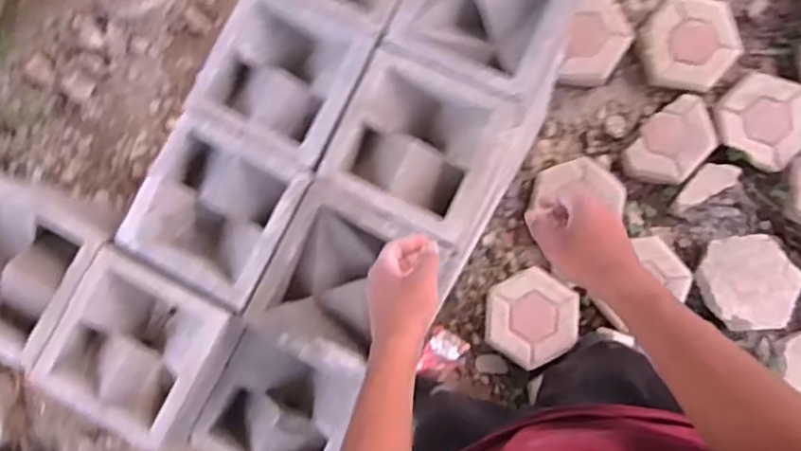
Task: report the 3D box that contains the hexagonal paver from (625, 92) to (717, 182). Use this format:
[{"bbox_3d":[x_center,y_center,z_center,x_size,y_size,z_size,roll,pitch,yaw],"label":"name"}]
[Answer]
[{"bbox_3d":[0.613,-0.186,1.419,0.150,0.037,0.221,40,89,8],"label":"hexagonal paver"}]

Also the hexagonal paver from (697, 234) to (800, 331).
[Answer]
[{"bbox_3d":[0.760,0.125,1.392,0.192,0.053,0.200,20,87,7],"label":"hexagonal paver"}]

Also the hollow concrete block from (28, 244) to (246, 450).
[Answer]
[{"bbox_3d":[-0.346,0.157,0.850,0.203,0.091,0.198,25,87,7],"label":"hollow concrete block"}]

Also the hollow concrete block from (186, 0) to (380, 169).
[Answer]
[{"bbox_3d":[-0.158,-0.203,0.882,0.203,0.082,0.196,26,87,7],"label":"hollow concrete block"}]

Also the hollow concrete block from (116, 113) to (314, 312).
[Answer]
[{"bbox_3d":[-0.244,-0.020,0.853,0.201,0.070,0.201,28,88,7],"label":"hollow concrete block"}]

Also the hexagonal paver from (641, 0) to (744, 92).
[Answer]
[{"bbox_3d":[0.647,-0.406,1.421,0.201,0.046,0.216,40,89,8],"label":"hexagonal paver"}]

